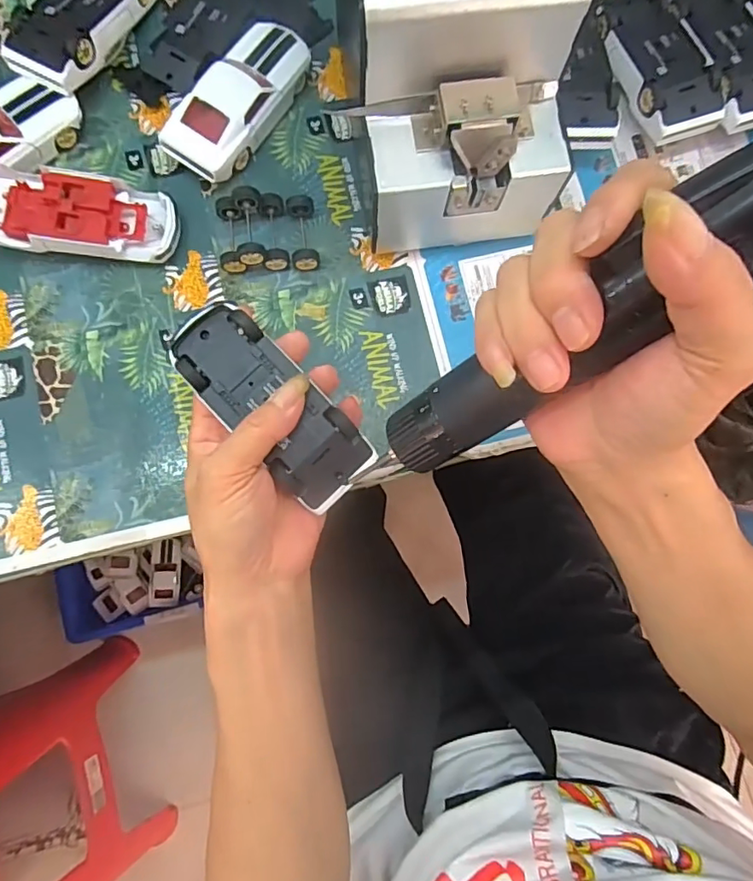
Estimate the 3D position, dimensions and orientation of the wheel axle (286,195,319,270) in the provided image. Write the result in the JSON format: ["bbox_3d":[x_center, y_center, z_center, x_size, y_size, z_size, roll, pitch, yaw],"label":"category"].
[{"bbox_3d":[-0.054,-0.152,0.394,0.019,0.018,0.054,-6,81,-3],"label":"wheel axle"}]

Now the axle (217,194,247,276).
[{"bbox_3d":[-0.105,-0.149,0.390,0.017,0.020,0.052,-6,81,-3],"label":"axle"}]

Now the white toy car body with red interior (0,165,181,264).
[{"bbox_3d":[-0.209,-0.157,0.381,0.127,0.030,0.059,6,80,-1],"label":"white toy car body with red interior"}]

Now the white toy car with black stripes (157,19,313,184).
[{"bbox_3d":[-0.101,-0.252,0.398,0.050,0.033,0.130,33,81,4],"label":"white toy car with black stripes"}]

